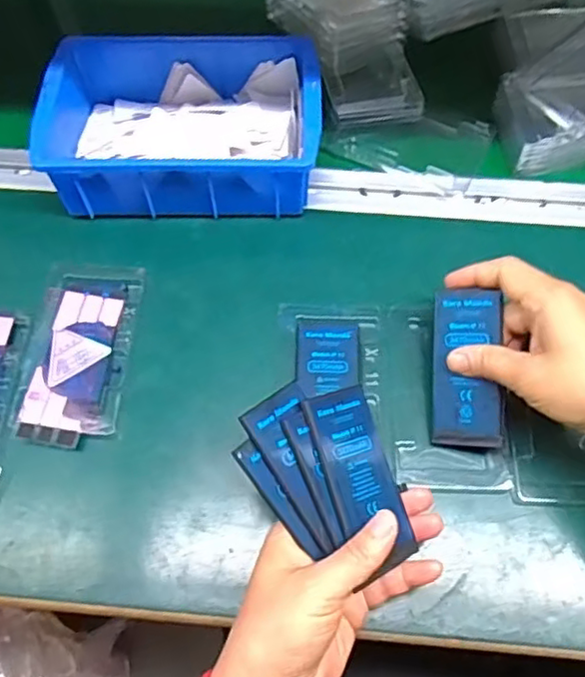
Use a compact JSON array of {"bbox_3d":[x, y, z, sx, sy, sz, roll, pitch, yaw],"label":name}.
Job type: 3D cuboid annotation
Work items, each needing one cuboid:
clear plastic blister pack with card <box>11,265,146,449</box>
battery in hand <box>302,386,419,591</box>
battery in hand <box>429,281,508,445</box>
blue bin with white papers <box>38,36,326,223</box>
[{"bbox_3d":[-0.146,0.008,0.442,0.069,0.007,0.134,3,66,2],"label":"clear plastic blister pack with card"},{"bbox_3d":[0.038,0.077,0.360,0.041,0.004,0.096,-15,80,-27],"label":"battery in hand"},{"bbox_3d":[0.112,0.020,0.404,0.045,0.008,0.098,1,87,28],"label":"battery in hand"},{"bbox_3d":[-0.083,-0.167,0.492,0.201,0.060,0.141,-1,66,0],"label":"blue bin with white papers"}]

